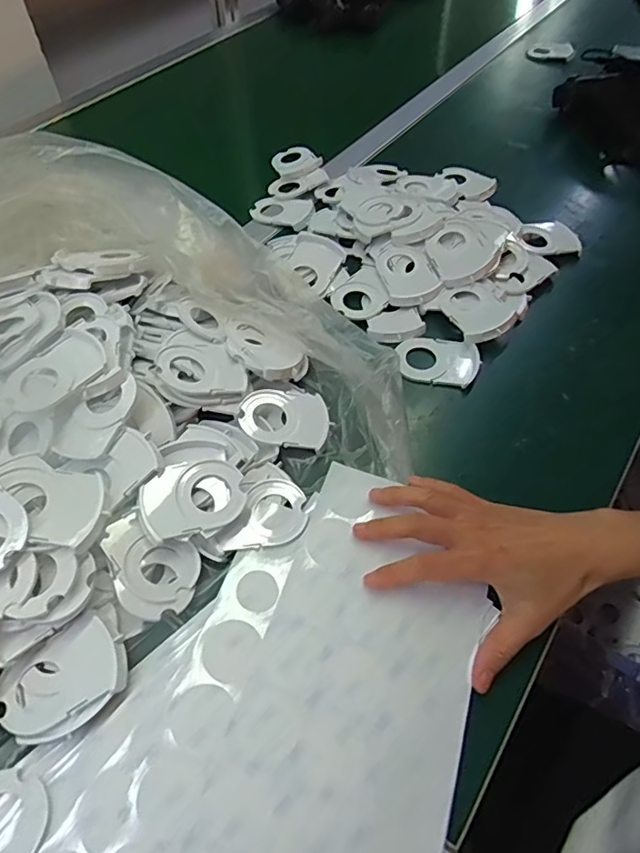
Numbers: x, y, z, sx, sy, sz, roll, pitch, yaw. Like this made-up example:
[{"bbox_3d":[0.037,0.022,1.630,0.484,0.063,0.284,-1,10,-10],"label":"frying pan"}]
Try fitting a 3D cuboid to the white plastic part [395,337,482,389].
[{"bbox_3d":[0.116,-0.065,0.519,0.079,0.011,0.057,10,55,7],"label":"white plastic part"}]

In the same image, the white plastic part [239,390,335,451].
[{"bbox_3d":[-0.029,-0.009,0.461,0.075,0.013,0.059,-1,55,0],"label":"white plastic part"}]

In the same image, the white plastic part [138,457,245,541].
[{"bbox_3d":[-0.096,0.055,0.402,0.075,0.006,0.052,-18,72,-21],"label":"white plastic part"}]

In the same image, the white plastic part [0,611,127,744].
[{"bbox_3d":[-0.168,0.166,0.347,0.075,0.014,0.060,-32,60,-20],"label":"white plastic part"}]

